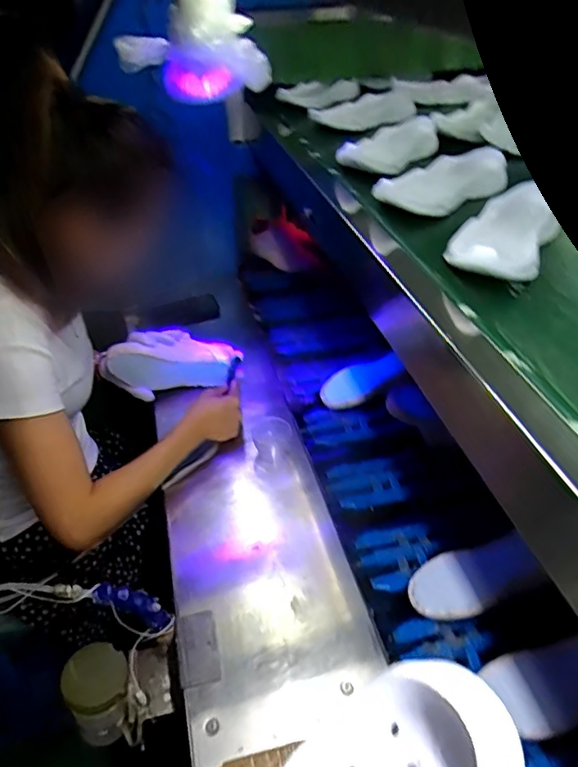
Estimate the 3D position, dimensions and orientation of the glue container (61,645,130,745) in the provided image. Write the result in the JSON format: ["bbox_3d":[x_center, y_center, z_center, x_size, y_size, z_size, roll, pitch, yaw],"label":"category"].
[{"bbox_3d":[-0.217,0.364,0.644,0.066,0.100,0.073,-14,44,-11],"label":"glue container"}]

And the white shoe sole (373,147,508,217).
[{"bbox_3d":[0.207,-0.269,0.718,0.215,0.034,0.104,-34,50,-28],"label":"white shoe sole"}]

